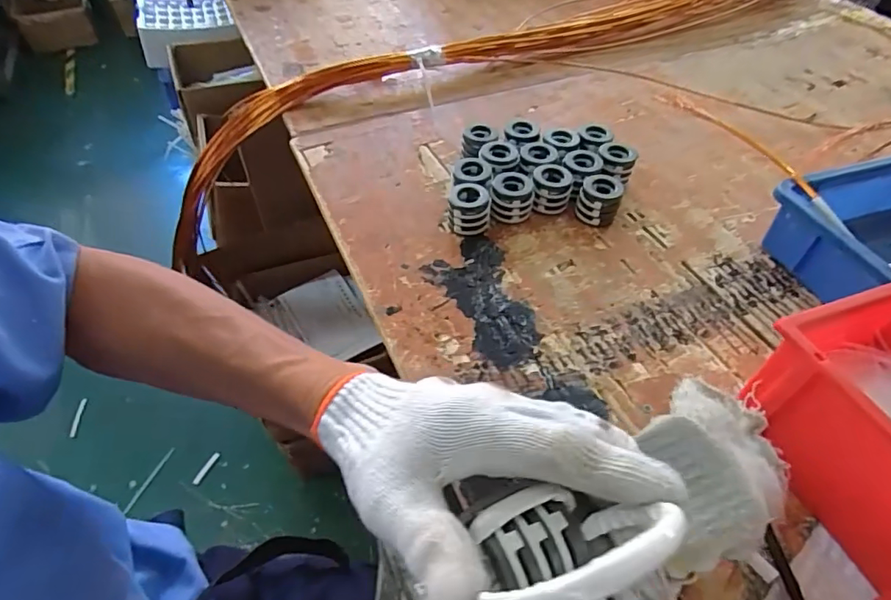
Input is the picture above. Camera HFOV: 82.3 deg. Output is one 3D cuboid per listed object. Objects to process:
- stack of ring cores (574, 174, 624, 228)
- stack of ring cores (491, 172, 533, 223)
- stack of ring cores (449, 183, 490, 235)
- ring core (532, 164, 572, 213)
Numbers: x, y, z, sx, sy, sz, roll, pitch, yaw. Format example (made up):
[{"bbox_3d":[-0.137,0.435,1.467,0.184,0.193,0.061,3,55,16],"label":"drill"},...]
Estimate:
[{"bbox_3d":[0.178,-0.115,0.596,0.048,0.044,0.050,14,50,10],"label":"stack of ring cores"},{"bbox_3d":[0.076,-0.116,0.592,0.047,0.037,0.052,6,49,3],"label":"stack of ring cores"},{"bbox_3d":[0.026,-0.102,0.580,0.044,0.040,0.044,-2,49,-4],"label":"stack of ring cores"},{"bbox_3d":[0.125,-0.131,0.607,0.045,0.037,0.053,6,49,3],"label":"ring core"}]

